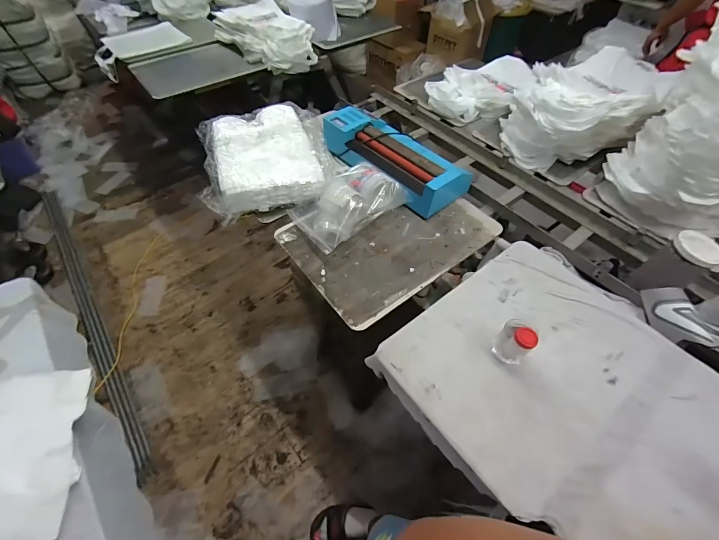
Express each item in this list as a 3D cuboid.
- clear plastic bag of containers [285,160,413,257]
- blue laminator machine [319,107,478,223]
[{"bbox_3d":[-0.051,-0.206,0.993,0.316,0.093,0.241,-37,62,-24],"label":"clear plastic bag of containers"},{"bbox_3d":[0.105,-0.376,1.107,0.221,0.114,0.499,-35,61,-23],"label":"blue laminator machine"}]

